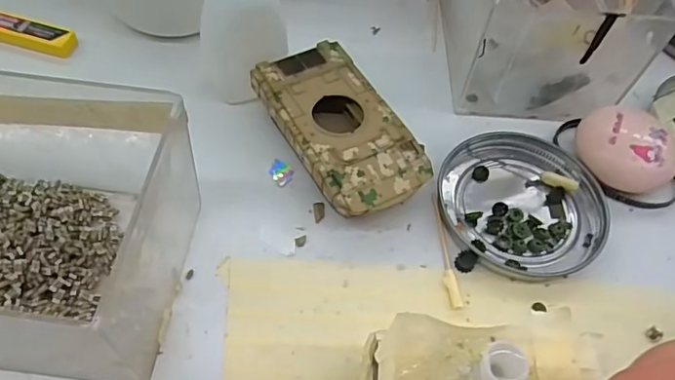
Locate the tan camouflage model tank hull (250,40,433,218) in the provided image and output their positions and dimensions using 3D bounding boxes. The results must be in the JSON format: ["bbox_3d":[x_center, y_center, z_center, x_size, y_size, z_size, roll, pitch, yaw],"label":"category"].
[{"bbox_3d":[0.000,-0.027,0.268,0.053,0.025,0.095,-25,62,-20],"label":"tan camouflage model tank hull"}]

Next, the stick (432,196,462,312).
[{"bbox_3d":[0.048,0.027,0.248,0.006,0.004,0.056,-4,57,-7],"label":"stick"}]

